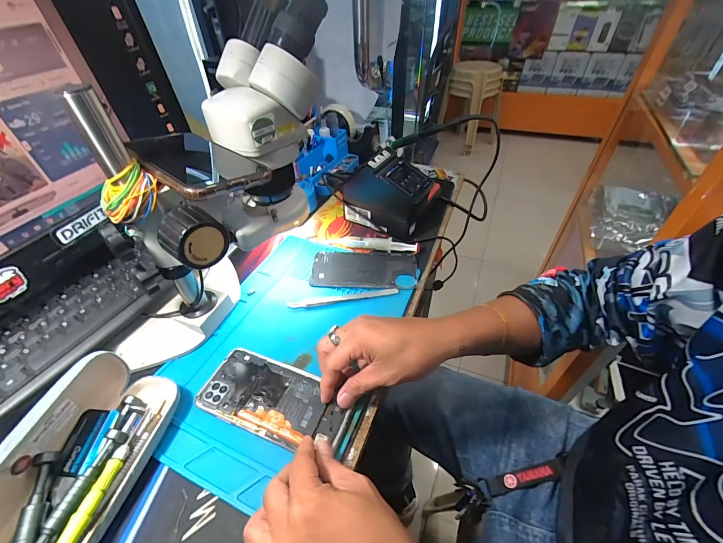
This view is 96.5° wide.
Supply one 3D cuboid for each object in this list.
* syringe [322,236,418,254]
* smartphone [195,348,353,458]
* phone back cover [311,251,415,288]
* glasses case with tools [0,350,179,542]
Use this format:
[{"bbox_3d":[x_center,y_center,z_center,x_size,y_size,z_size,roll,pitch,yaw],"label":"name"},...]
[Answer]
[{"bbox_3d":[0.013,-0.045,0.512,0.148,0.018,0.017,3,44,6],"label":"syringe"},{"bbox_3d":[-0.089,0.131,0.335,0.154,0.006,0.074,15,46,18],"label":"smartphone"},{"bbox_3d":[0.005,-0.005,0.483,0.153,0.004,0.074,2,44,5],"label":"phone back cover"},{"bbox_3d":[-0.237,0.154,0.272,0.081,0.079,0.159,5,44,8],"label":"glasses case with tools"}]

